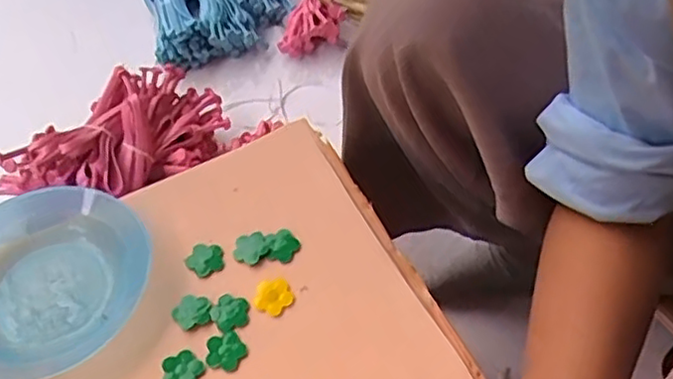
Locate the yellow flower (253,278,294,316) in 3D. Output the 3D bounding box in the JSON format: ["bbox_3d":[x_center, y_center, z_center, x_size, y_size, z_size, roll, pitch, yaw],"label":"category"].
[{"bbox_3d":[-0.039,0.066,0.402,0.023,0.004,0.023,-12,53,-6],"label":"yellow flower"}]

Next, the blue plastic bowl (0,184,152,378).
[{"bbox_3d":[-0.181,0.054,0.402,0.128,0.030,0.116,-31,57,-20],"label":"blue plastic bowl"}]

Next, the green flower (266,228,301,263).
[{"bbox_3d":[-0.035,0.035,0.422,0.020,0.004,0.024,-8,53,-4],"label":"green flower"}]

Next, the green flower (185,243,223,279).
[{"bbox_3d":[-0.085,0.046,0.420,0.023,0.004,0.022,-1,53,1],"label":"green flower"}]

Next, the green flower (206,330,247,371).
[{"bbox_3d":[-0.064,0.093,0.376,0.023,0.004,0.022,-8,53,-4],"label":"green flower"}]

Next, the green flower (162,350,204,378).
[{"bbox_3d":[-0.089,0.104,0.370,0.021,0.004,0.022,-1,53,1],"label":"green flower"}]

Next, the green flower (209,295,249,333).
[{"bbox_3d":[-0.065,0.074,0.396,0.023,0.004,0.022,-1,53,1],"label":"green flower"}]

